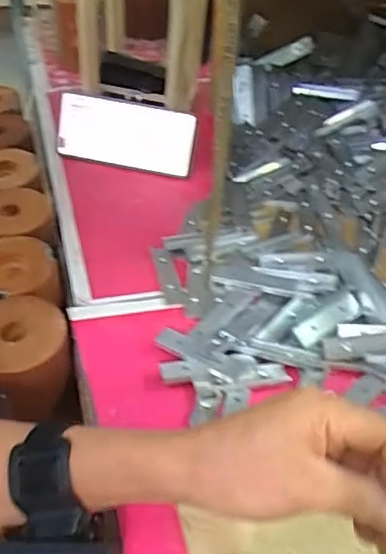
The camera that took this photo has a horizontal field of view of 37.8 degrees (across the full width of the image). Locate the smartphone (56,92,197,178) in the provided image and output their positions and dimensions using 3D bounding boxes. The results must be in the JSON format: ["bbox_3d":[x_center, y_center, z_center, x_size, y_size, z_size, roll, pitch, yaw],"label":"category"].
[{"bbox_3d":[-0.080,-0.168,0.666,0.162,0.075,0.010,11,19,2],"label":"smartphone"}]

